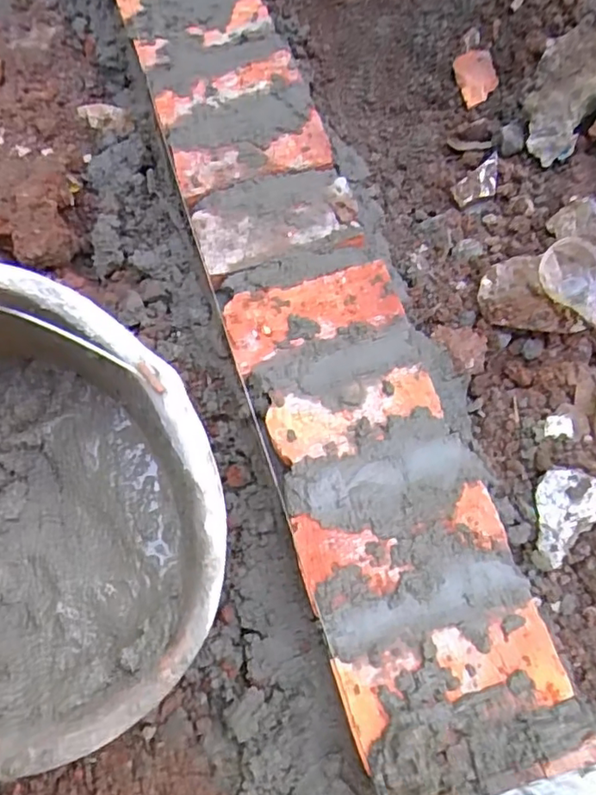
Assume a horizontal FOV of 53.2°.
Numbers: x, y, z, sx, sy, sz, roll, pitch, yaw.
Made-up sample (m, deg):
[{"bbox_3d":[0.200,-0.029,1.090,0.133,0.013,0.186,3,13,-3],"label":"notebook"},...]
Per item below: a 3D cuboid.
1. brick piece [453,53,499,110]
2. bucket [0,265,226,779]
[{"bbox_3d":[0.216,-0.384,0.719,0.045,0.016,0.068,-20,77,13],"label":"brick piece"},{"bbox_3d":[-0.186,0.072,0.385,0.248,0.174,0.275,-25,94,-16],"label":"bucket"}]

